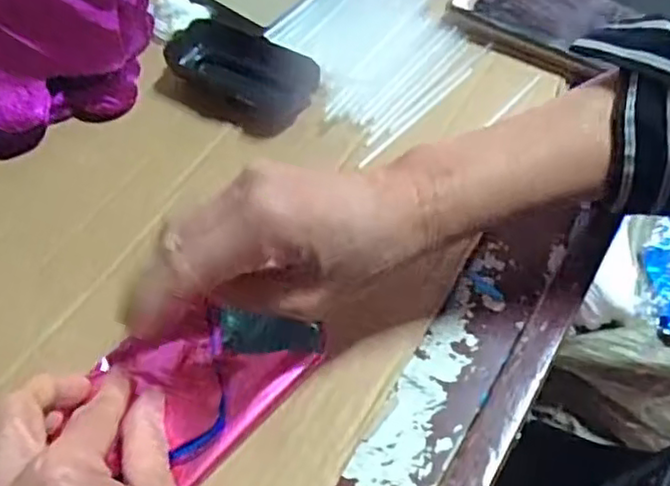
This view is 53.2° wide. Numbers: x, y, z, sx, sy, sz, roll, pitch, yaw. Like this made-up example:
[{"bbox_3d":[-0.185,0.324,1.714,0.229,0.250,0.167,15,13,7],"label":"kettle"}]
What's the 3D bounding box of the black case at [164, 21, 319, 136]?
[{"bbox_3d":[-0.071,-0.119,0.477,0.105,0.031,0.063,32,60,21],"label":"black case"}]

